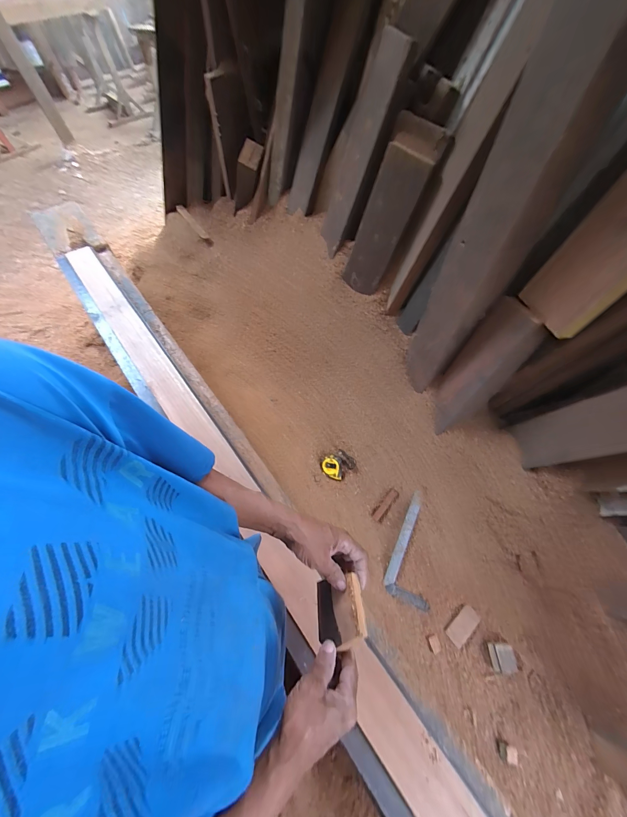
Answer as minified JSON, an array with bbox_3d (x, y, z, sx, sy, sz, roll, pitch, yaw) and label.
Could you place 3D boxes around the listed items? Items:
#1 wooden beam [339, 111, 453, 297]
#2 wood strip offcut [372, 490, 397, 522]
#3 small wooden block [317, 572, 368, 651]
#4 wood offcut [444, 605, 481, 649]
[{"bbox_3d":[0.200,-0.530,0.834,0.063,0.418,0.157,-24,60,-38],"label":"wooden beam"},{"bbox_3d":[0.222,0.302,0.926,0.021,0.009,0.113,35,93,19],"label":"wood strip offcut"},{"bbox_3d":[0.039,0.293,0.433,0.017,0.085,0.080,31,37,-29],"label":"small wooden block"},{"bbox_3d":[0.414,0.602,0.824,0.104,0.011,0.053,-37,66,-16],"label":"wood offcut"}]

